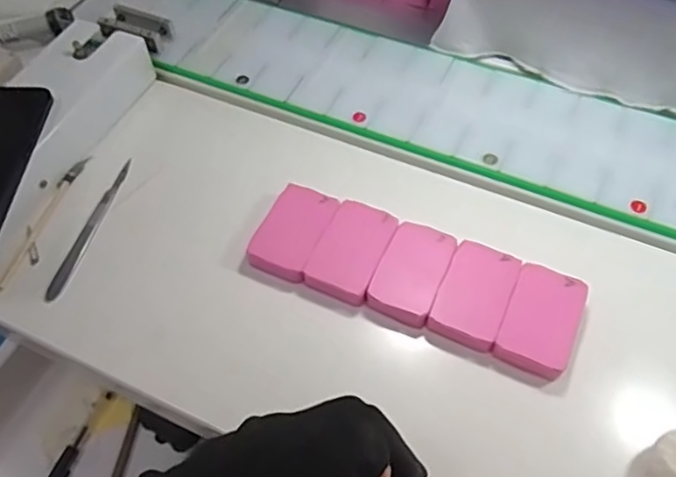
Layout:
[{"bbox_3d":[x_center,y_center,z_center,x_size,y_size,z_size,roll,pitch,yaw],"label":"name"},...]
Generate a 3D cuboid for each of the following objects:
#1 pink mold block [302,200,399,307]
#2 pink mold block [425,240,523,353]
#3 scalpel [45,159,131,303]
[{"bbox_3d":[0.010,0.009,0.439,0.045,0.012,0.073,21,59,15],"label":"pink mold block"},{"bbox_3d":[0.094,0.038,0.419,0.045,0.012,0.071,21,59,15],"label":"pink mold block"},{"bbox_3d":[-0.188,-0.010,0.466,0.010,0.004,0.129,11,57,9],"label":"scalpel"}]

